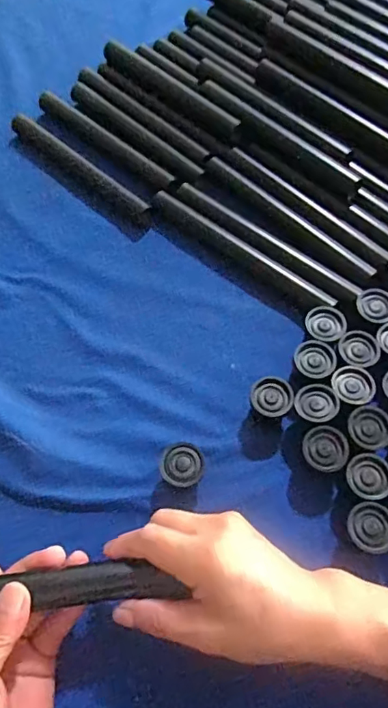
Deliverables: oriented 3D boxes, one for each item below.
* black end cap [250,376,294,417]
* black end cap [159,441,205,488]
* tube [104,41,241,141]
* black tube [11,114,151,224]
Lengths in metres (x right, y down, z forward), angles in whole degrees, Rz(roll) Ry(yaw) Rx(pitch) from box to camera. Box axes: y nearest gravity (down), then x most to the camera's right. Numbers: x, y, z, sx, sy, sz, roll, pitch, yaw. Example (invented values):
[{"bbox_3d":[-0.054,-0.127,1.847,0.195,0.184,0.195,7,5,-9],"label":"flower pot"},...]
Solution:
[{"bbox_3d":[0.065,0.041,0.427,0.035,0.032,0.034,1,61,-1],"label":"black end cap"},{"bbox_3d":[-0.009,0.092,0.399,0.034,0.029,0.037,1,61,-1],"label":"black end cap"},{"bbox_3d":[-0.028,-0.311,0.579,0.028,0.020,0.202,-41,69,-19],"label":"tube"},{"bbox_3d":[-0.135,-0.212,0.560,0.219,0.025,0.028,40,67,19],"label":"black tube"}]

